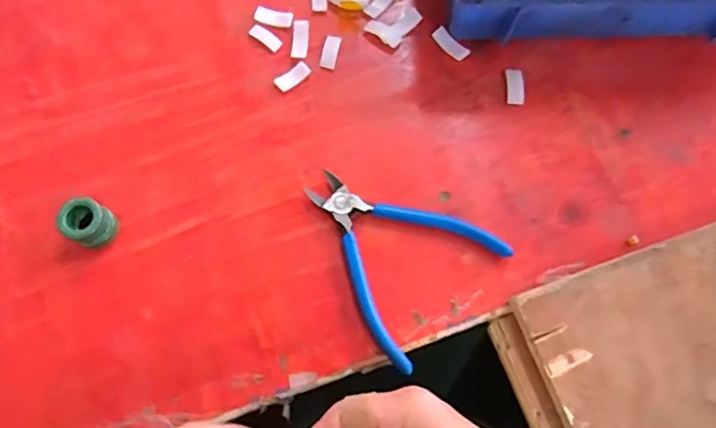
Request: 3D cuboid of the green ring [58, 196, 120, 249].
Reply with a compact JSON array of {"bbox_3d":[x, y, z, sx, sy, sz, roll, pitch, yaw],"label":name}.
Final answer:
[{"bbox_3d":[-0.192,0.007,0.412,0.029,0.029,0.031,0,70,-1],"label":"green ring"}]

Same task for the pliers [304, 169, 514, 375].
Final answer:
[{"bbox_3d":[0.022,0.022,0.419,0.139,0.008,0.114,43,75,13],"label":"pliers"}]

